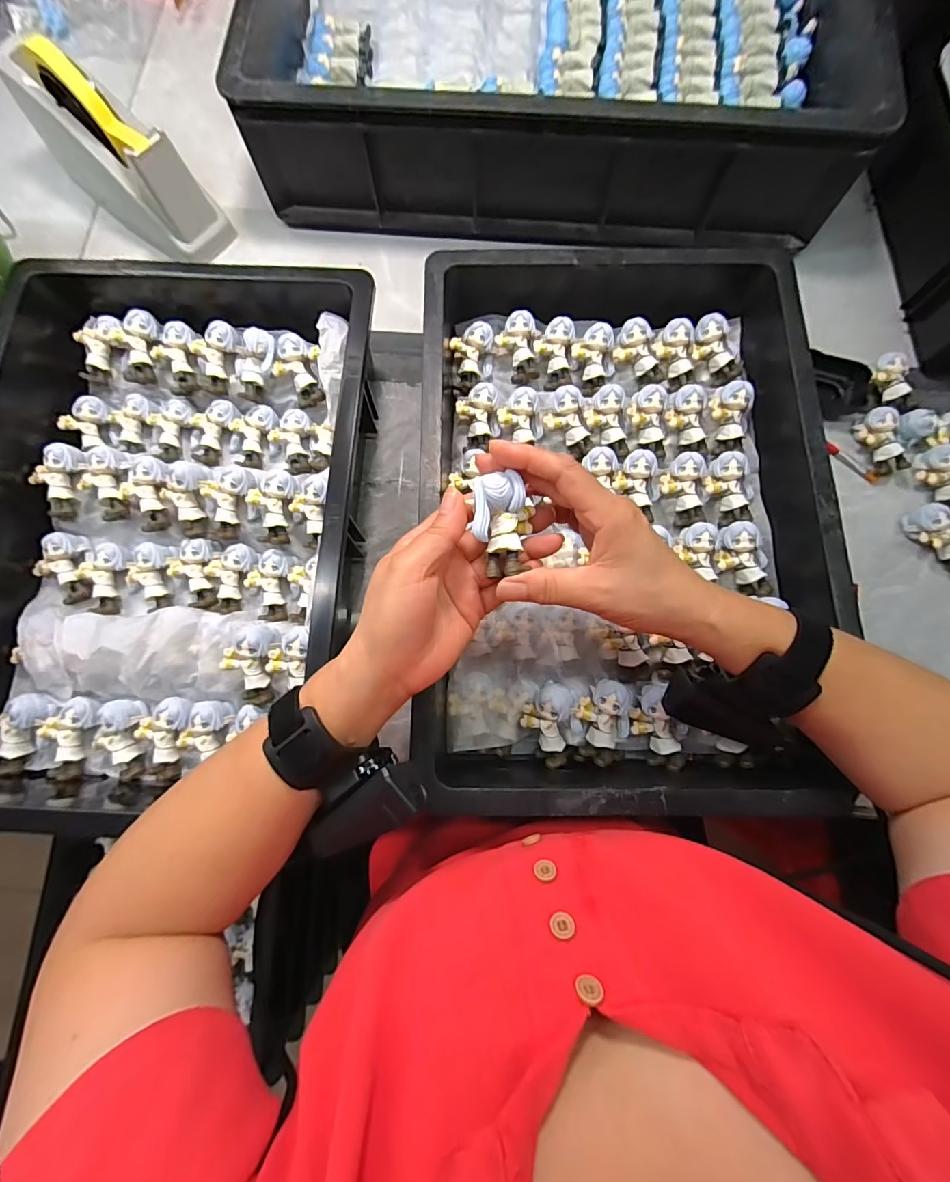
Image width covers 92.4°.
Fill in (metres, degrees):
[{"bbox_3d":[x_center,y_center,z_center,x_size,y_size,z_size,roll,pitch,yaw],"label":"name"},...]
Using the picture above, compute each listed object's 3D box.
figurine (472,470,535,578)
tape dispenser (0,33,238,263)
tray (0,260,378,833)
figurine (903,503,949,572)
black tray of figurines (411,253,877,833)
[{"bbox_3d":[0.017,-0.036,0.263,0.035,0.029,0.055,1,78,0],"label":"figurine"},{"bbox_3d":[-0.367,-0.445,0.456,0.195,0.116,0.058,36,80,7],"label":"tape dispenser"},{"bbox_3d":[-0.270,-0.060,0.383,0.350,0.089,0.451,3,78,1],"label":"tray"},{"bbox_3d":[0.419,-0.048,0.411,0.030,0.031,0.064,-27,79,-5],"label":"figurine"},{"bbox_3d":[0.113,-0.068,0.368,0.297,0.075,0.439,0,78,0],"label":"black tray of figurines"}]

